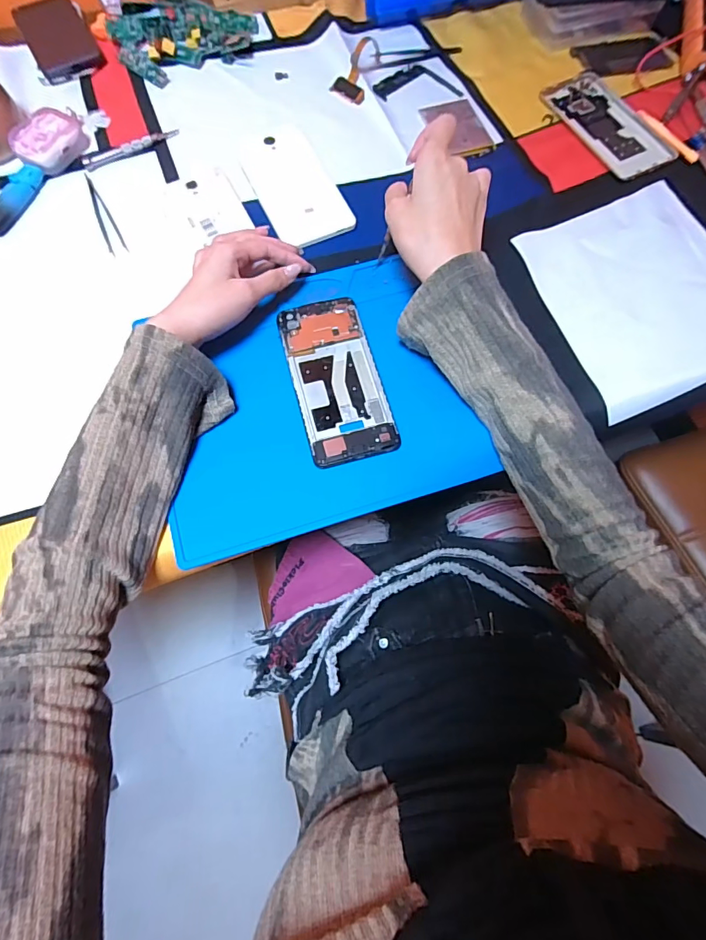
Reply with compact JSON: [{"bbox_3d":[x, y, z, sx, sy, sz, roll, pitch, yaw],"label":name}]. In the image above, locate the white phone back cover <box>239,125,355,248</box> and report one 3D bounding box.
[{"bbox_3d":[-0.062,-0.295,0.454,0.075,0.006,0.164,-22,72,-7],"label":"white phone back cover"}]

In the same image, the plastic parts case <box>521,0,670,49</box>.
[{"bbox_3d":[0.283,-0.542,0.519,0.155,0.046,0.071,-4,71,-1],"label":"plastic parts case"}]

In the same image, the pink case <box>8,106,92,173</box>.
[{"bbox_3d":[-0.310,-0.343,0.462,0.044,0.026,0.078,34,74,11],"label":"pink case"}]

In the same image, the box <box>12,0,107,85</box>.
[{"bbox_3d":[-0.348,-0.508,0.527,0.072,0.015,0.139,-29,73,-10],"label":"box"}]

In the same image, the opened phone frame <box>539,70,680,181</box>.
[{"bbox_3d":[0.273,-0.375,0.484,0.074,0.005,0.155,-25,72,-8],"label":"opened phone frame"}]

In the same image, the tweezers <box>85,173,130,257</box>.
[{"bbox_3d":[-0.248,-0.251,0.441,0.016,0.006,0.105,-29,73,-9],"label":"tweezers"}]

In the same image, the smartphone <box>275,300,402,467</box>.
[{"bbox_3d":[-0.015,-0.078,0.377,0.070,0.008,0.151,-14,71,-5],"label":"smartphone"}]

